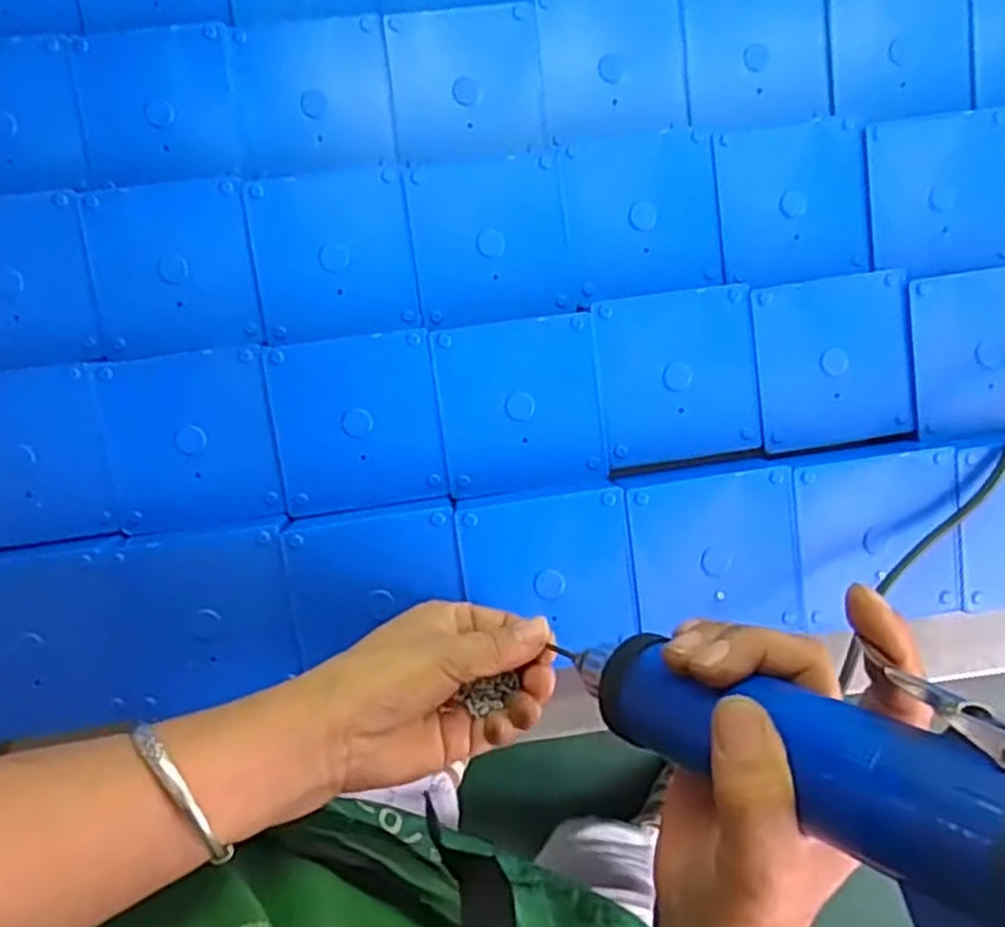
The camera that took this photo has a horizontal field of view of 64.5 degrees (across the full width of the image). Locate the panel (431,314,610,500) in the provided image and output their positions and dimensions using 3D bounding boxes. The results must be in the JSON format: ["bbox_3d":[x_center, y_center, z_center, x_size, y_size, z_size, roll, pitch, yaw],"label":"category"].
[{"bbox_3d":[0.011,-0.032,0.443,0.088,0.004,0.093,-8,99,-3],"label":"panel"}]

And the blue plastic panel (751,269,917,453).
[{"bbox_3d":[0.189,-0.058,0.453,0.088,0.004,0.092,-7,98,-1],"label":"blue plastic panel"}]

